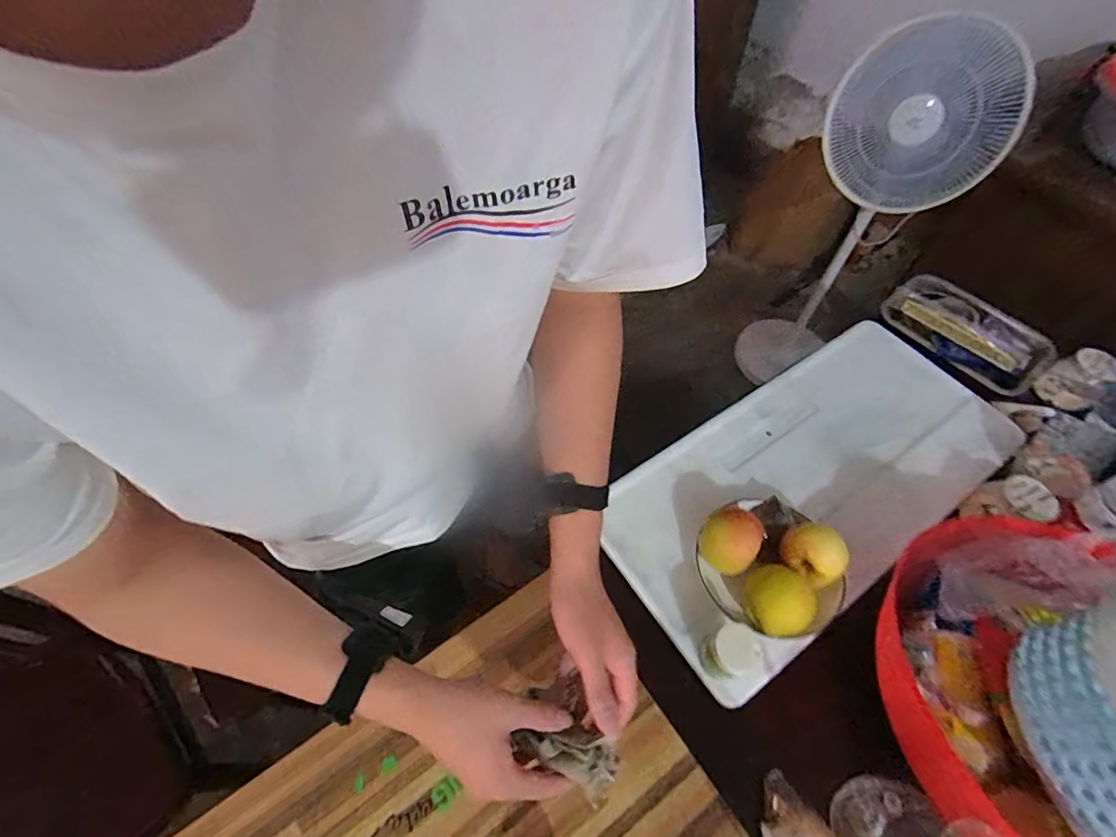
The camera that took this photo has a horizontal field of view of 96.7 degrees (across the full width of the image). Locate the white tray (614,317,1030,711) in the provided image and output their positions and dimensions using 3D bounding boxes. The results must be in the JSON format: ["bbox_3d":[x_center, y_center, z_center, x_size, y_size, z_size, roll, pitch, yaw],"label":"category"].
[{"bbox_3d":[0.367,0.081,0.719,0.624,0.052,0.301,-30,63,-17],"label":"white tray"}]

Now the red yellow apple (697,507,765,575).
[{"bbox_3d":[0.211,0.148,0.610,0.065,0.066,0.066,2,57,-3],"label":"red yellow apple"}]

